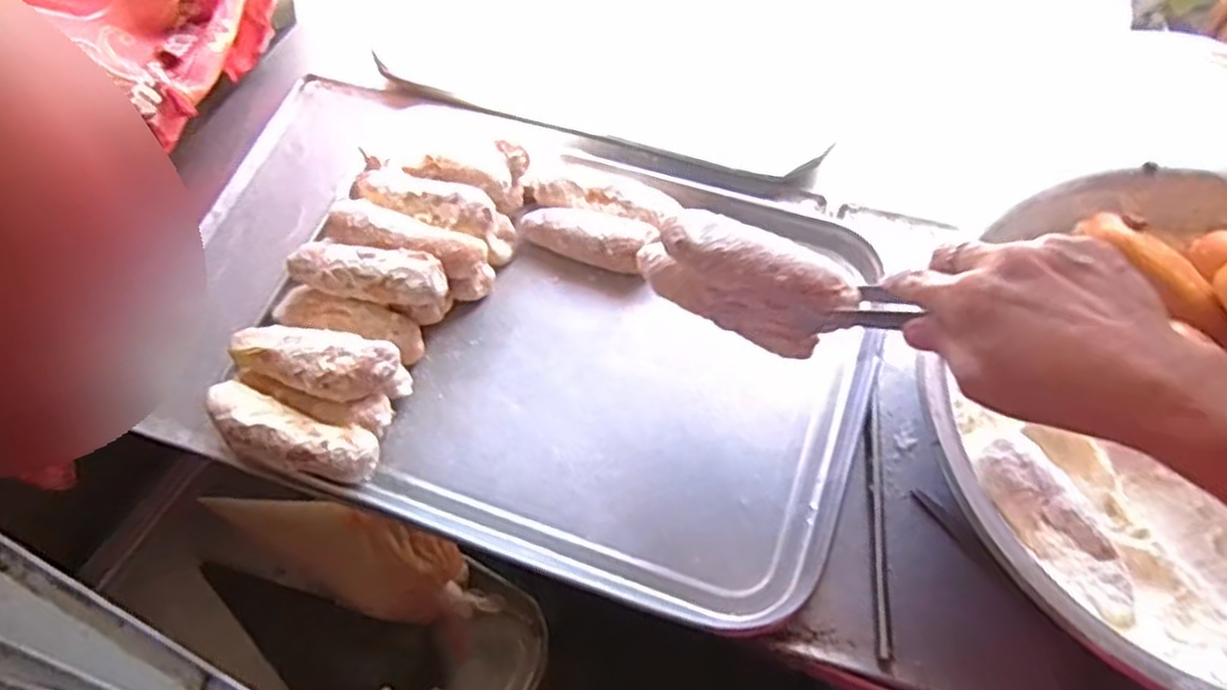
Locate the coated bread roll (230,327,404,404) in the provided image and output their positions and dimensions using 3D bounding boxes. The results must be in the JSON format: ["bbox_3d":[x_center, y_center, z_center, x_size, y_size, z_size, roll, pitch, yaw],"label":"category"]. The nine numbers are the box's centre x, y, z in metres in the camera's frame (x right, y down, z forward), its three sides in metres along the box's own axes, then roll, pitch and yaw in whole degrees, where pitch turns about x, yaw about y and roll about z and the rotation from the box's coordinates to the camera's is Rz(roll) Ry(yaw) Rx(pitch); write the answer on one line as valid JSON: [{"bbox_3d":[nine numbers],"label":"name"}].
[{"bbox_3d":[-0.186,0.011,0.497,0.102,0.023,0.038,7,62,6],"label":"coated bread roll"}]

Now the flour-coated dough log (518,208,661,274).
[{"bbox_3d":[-0.018,-0.078,0.584,0.096,0.031,0.031,19,64,12],"label":"flour-coated dough log"}]

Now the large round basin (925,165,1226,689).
[{"bbox_3d":[0.338,0.030,0.446,0.332,0.086,0.297,-23,63,-10],"label":"large round basin"}]

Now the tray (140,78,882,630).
[{"bbox_3d":[-0.075,-0.036,0.550,0.492,0.069,0.313,17,64,11],"label":"tray"}]

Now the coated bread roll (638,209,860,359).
[{"bbox_3d":[0.069,-0.036,0.428,0.113,0.065,0.026,25,65,15],"label":"coated bread roll"}]

